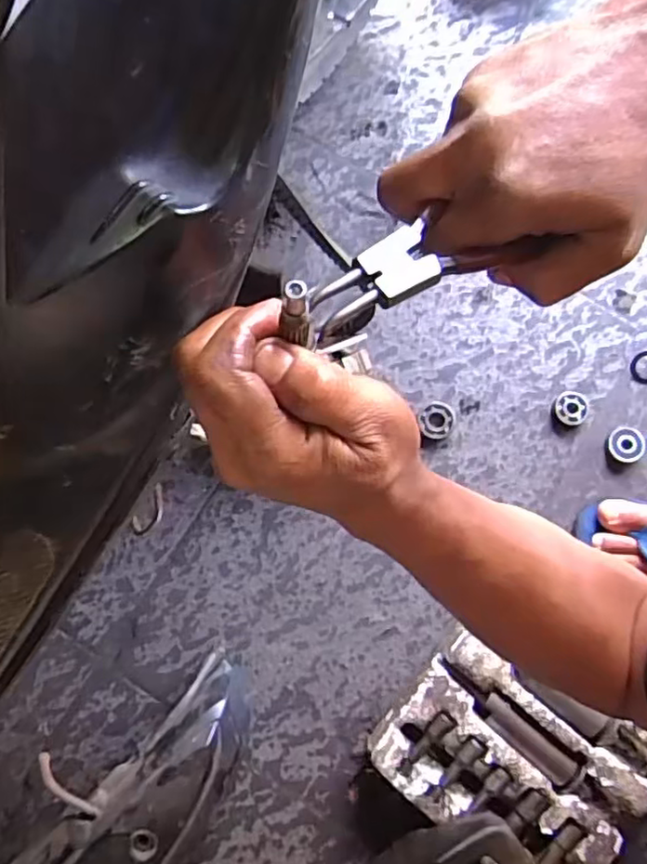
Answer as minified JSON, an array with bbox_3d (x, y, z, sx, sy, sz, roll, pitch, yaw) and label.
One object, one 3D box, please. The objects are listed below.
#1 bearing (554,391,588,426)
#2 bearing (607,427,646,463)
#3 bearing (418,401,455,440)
[{"bbox_3d":[0.264,-0.025,0.686,0.035,0.008,0.039,17,79,3],"label":"bearing"},{"bbox_3d":[0.319,0.012,0.679,0.040,0.011,0.036,-36,81,-7],"label":"bearing"},{"bbox_3d":[0.121,-0.014,0.685,0.037,0.011,0.040,0,78,0],"label":"bearing"}]

